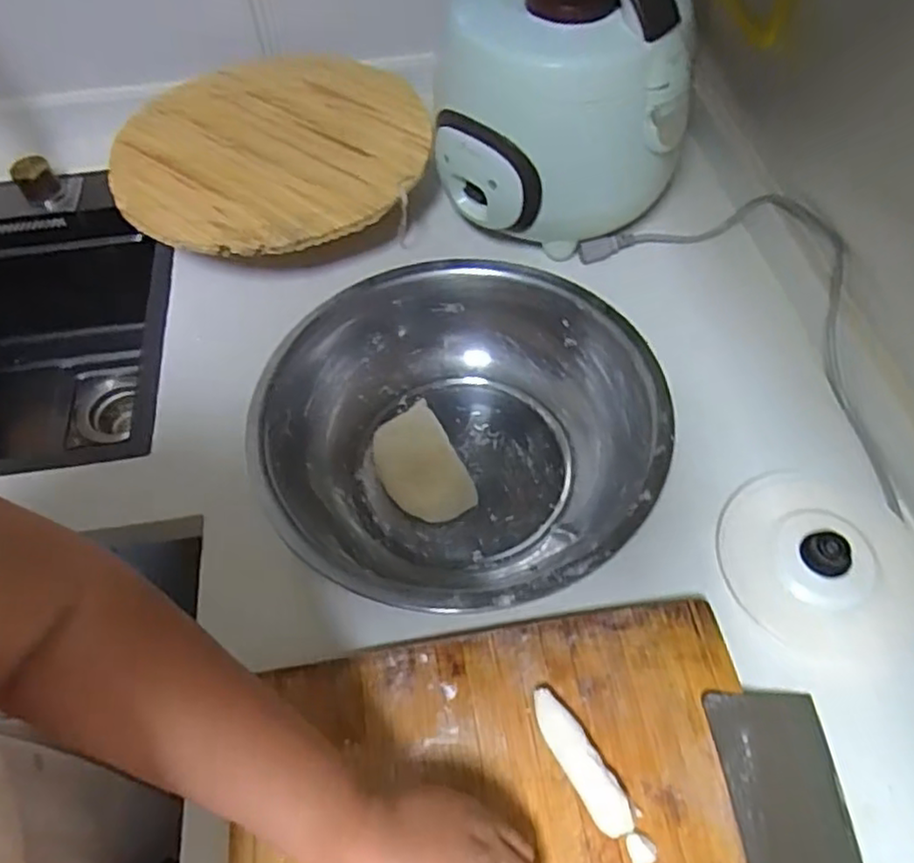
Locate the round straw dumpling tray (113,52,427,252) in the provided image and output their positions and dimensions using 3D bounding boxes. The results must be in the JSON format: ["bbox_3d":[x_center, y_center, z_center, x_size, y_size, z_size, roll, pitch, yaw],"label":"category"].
[{"bbox_3d":[-0.198,-0.318,0.743,0.324,0.024,0.326,3,57,1],"label":"round straw dumpling tray"}]

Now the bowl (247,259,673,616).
[{"bbox_3d":[-0.001,0.003,0.566,0.308,0.111,0.305,-1,56,2],"label":"bowl"}]

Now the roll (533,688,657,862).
[{"bbox_3d":[0.085,0.224,0.444,0.026,0.020,0.115,-29,60,-16],"label":"roll"}]

